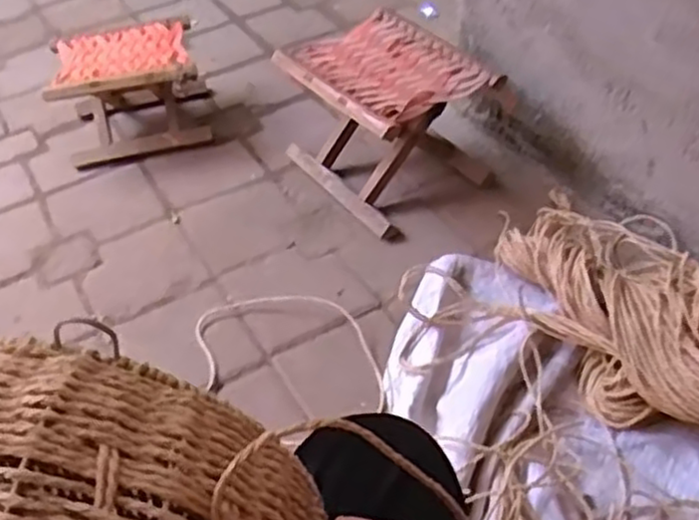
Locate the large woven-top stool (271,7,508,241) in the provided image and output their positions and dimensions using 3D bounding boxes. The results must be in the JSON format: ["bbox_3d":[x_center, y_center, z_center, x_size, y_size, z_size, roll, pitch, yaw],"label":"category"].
[{"bbox_3d":[0.064,-0.255,1.370,0.270,0.243,0.317,-31,50,-23],"label":"large woven-top stool"}]

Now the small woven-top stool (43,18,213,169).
[{"bbox_3d":[-0.446,-0.345,1.540,0.289,0.197,0.227,-13,45,-7],"label":"small woven-top stool"}]

